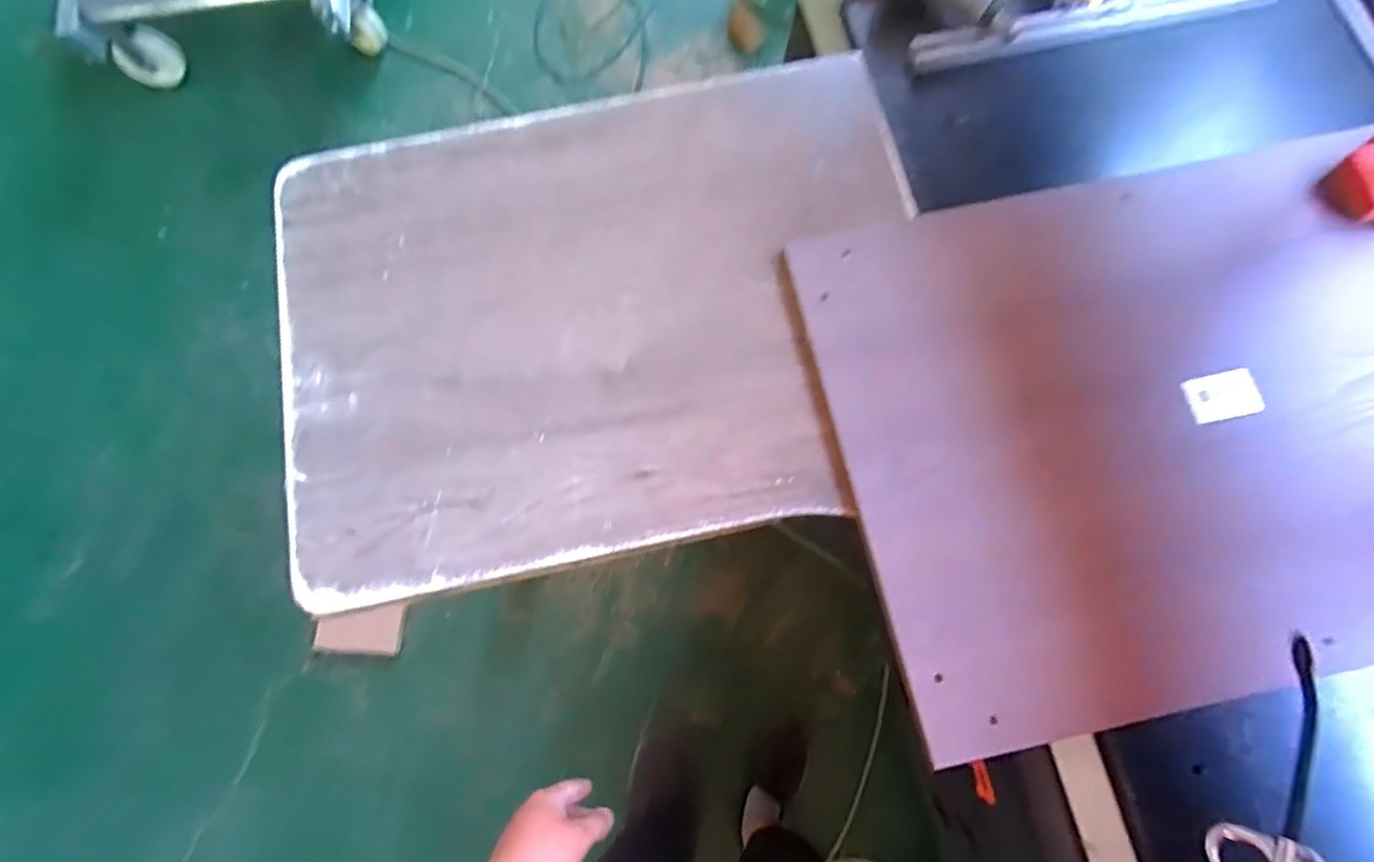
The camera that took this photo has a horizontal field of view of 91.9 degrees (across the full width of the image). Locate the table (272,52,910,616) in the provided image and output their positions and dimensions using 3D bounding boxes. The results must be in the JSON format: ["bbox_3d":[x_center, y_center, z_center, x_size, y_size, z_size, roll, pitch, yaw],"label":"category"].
[{"bbox_3d":[-0.081,-0.125,0.657,0.619,0.019,0.480,-11,74,-2],"label":"table"}]

